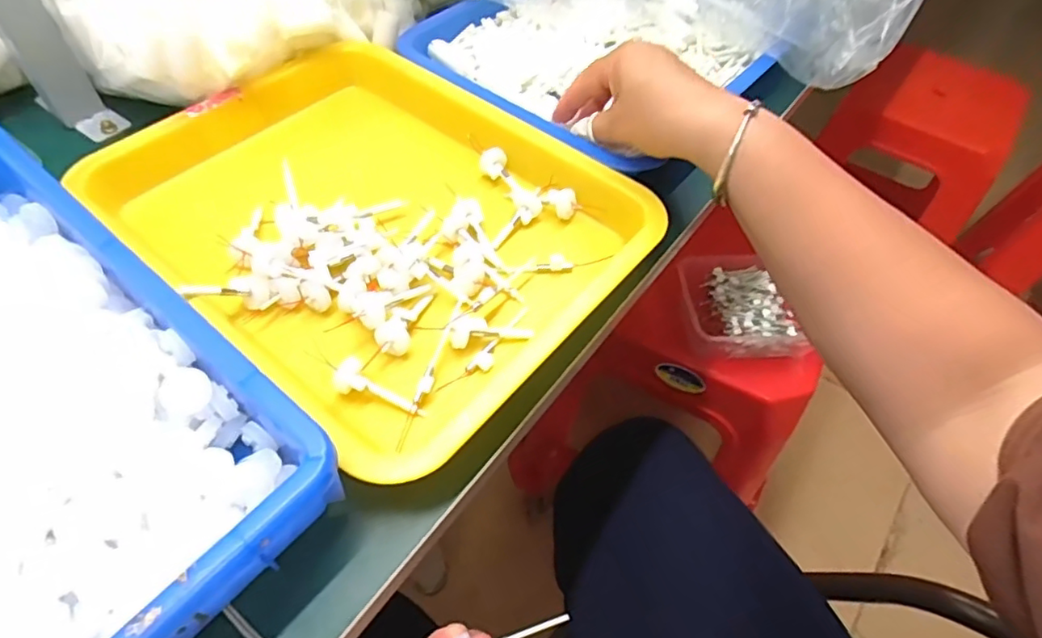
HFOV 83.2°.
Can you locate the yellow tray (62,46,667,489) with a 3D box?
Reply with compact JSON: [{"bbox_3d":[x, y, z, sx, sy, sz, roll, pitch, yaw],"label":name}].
[{"bbox_3d":[-0.106,-0.073,0.405,0.343,0.045,0.261,36,59,21],"label":"yellow tray"}]

